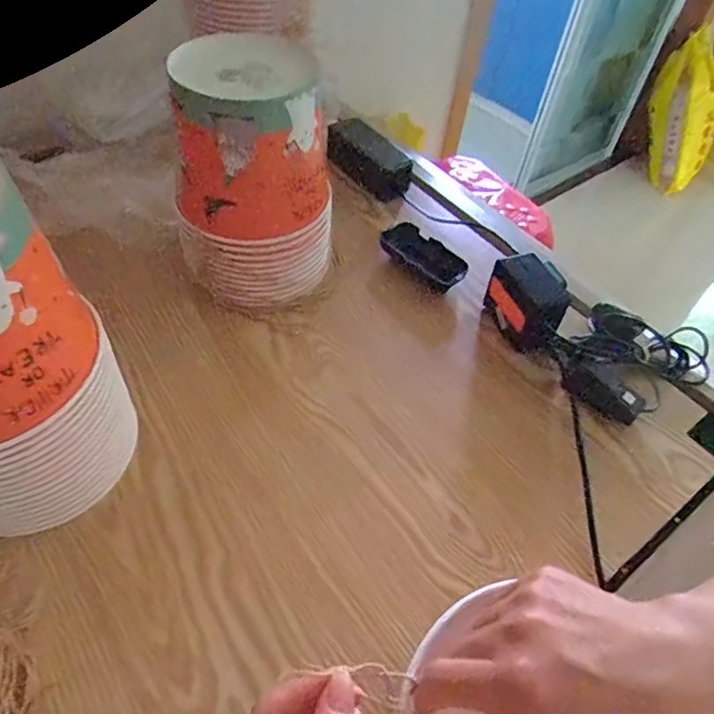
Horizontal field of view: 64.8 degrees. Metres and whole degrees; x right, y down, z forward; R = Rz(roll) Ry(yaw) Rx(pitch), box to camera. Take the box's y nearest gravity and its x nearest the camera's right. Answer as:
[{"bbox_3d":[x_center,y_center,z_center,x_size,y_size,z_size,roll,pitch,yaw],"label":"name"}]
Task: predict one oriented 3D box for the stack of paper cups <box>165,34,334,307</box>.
[{"bbox_3d":[-0.101,-0.174,0.566,0.155,0.223,0.139,0,52,-5],"label":"stack of paper cups"}]

